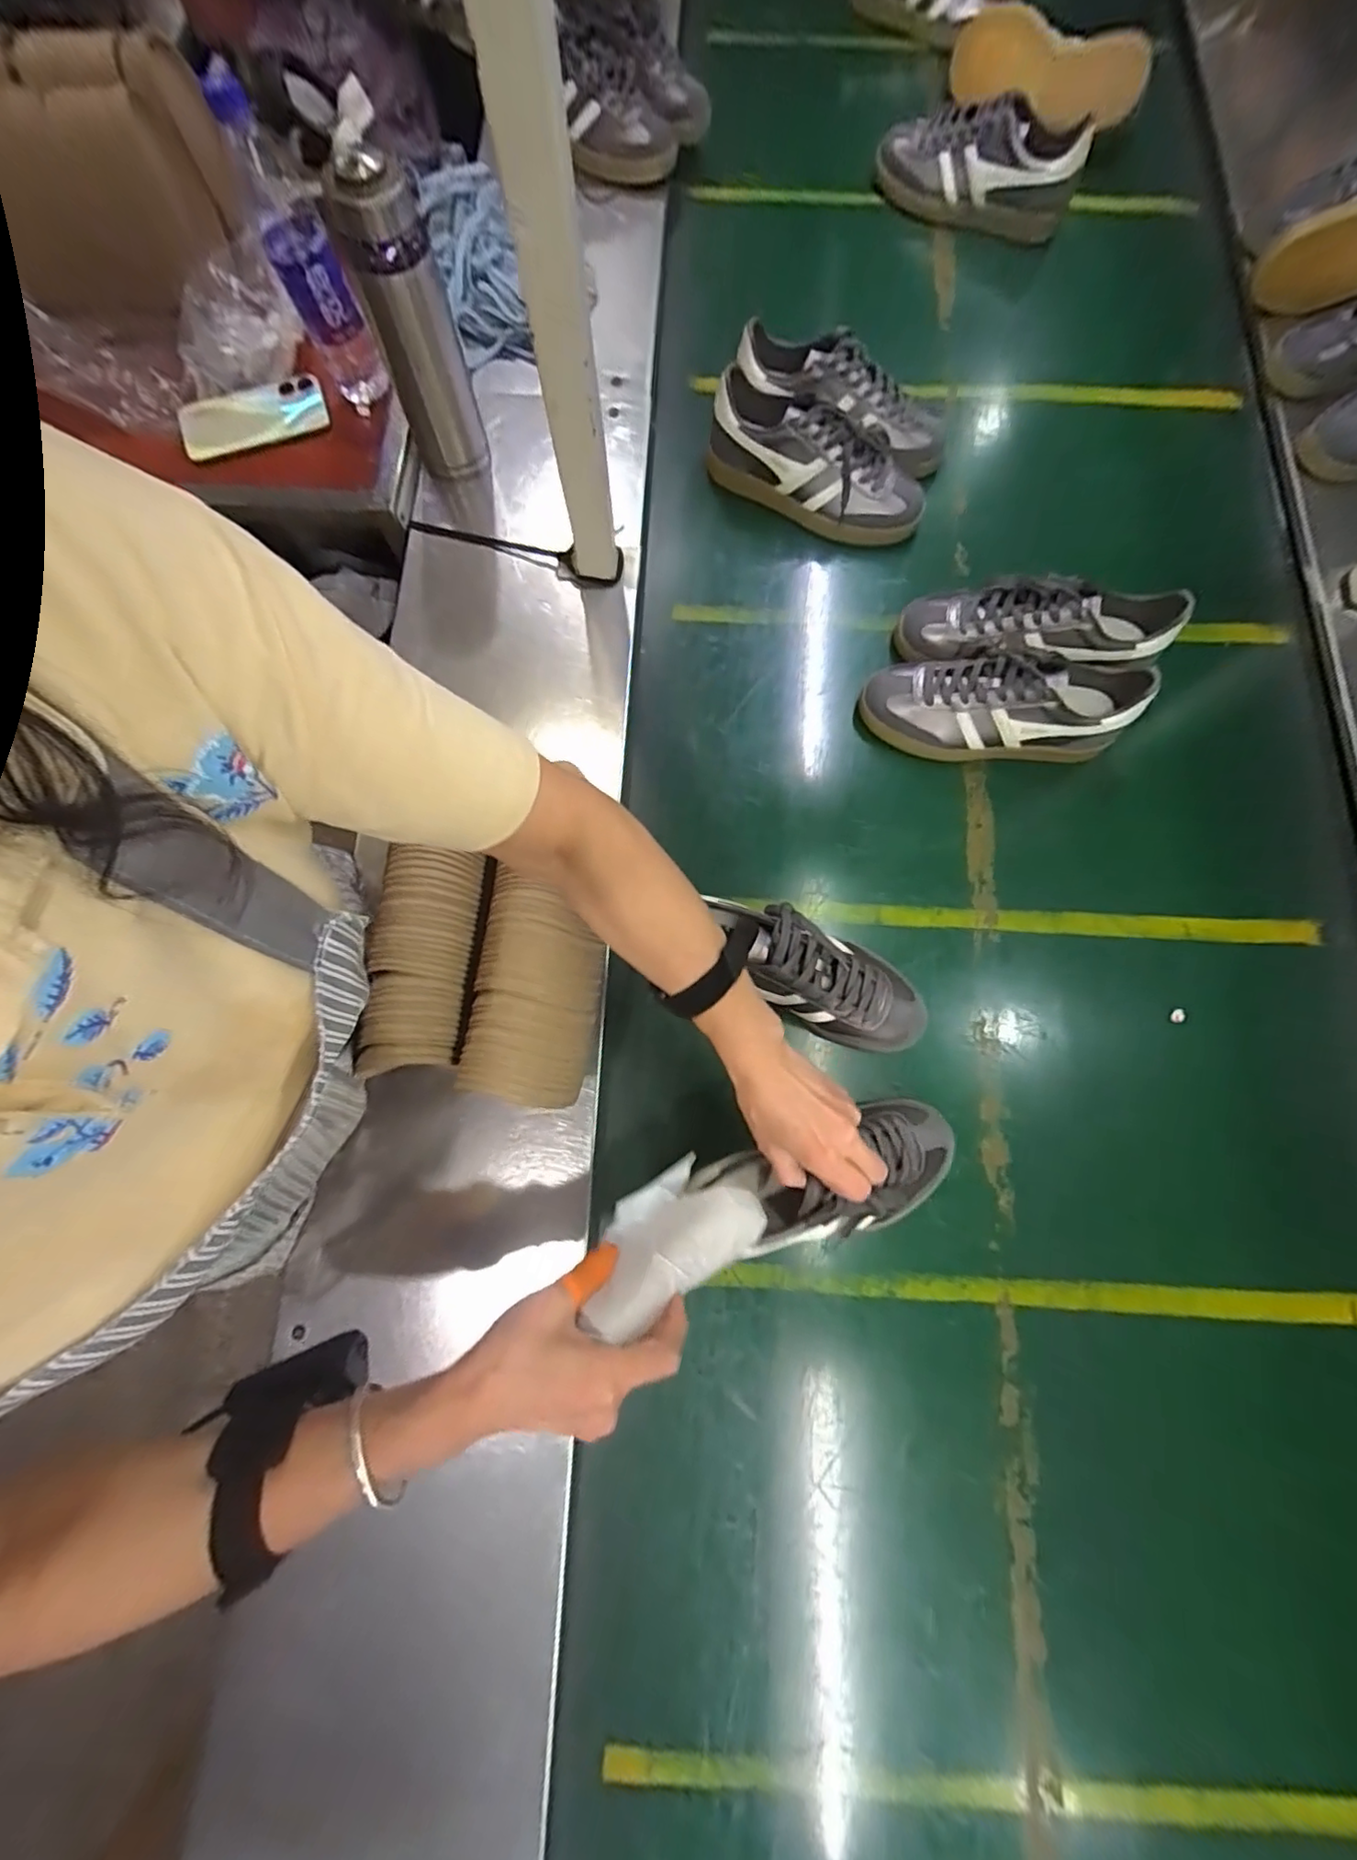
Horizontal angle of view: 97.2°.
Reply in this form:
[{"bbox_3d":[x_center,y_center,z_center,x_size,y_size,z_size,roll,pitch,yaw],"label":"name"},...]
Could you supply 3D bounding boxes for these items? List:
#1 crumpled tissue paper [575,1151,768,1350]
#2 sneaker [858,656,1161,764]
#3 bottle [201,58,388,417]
[{"bbox_3d":[-0.007,0.213,0.409,0.129,0.045,0.069,-23,43,-31],"label":"crumpled tissue paper"},{"bbox_3d":[0.329,-0.234,0.626,0.249,0.100,0.085,5,77,2],"label":"sneaker"},{"bbox_3d":[-0.375,-0.674,0.612,0.066,0.220,0.055,-27,78,-6],"label":"bottle"}]

